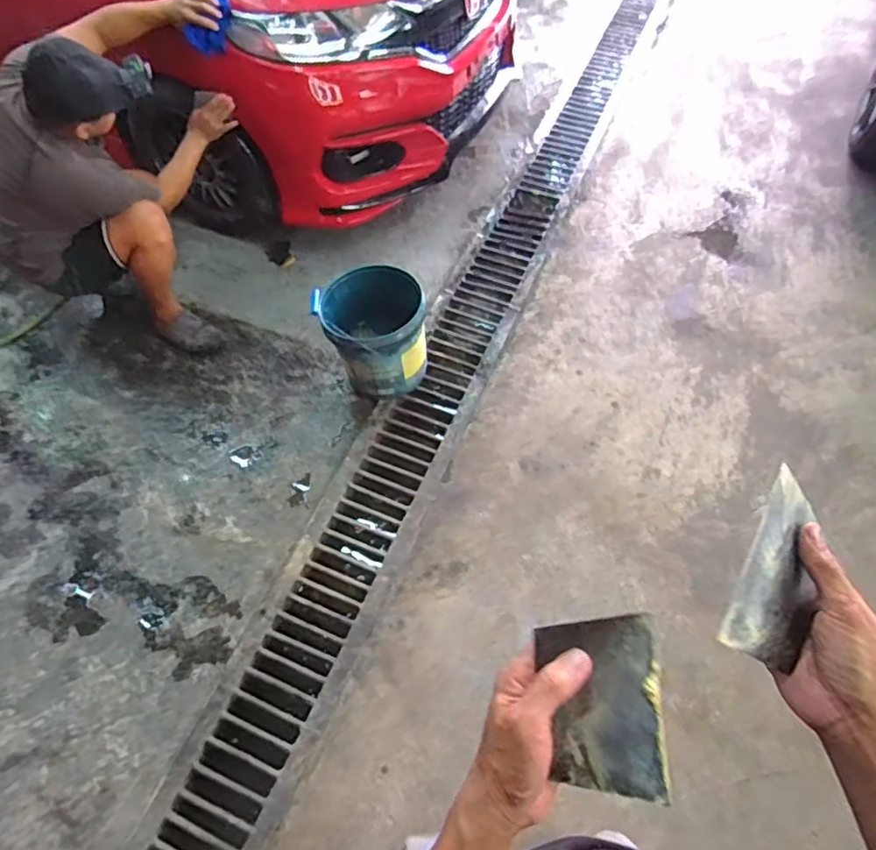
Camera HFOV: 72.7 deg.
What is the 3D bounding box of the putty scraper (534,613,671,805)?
[{"bbox_3d":[0.117,0.199,0.422,0.081,0.007,0.116,-9,77,18],"label":"putty scraper"}]

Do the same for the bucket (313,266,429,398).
[{"bbox_3d":[-0.198,-0.283,1.838,0.293,0.348,0.304,0,59,1],"label":"bucket"}]

